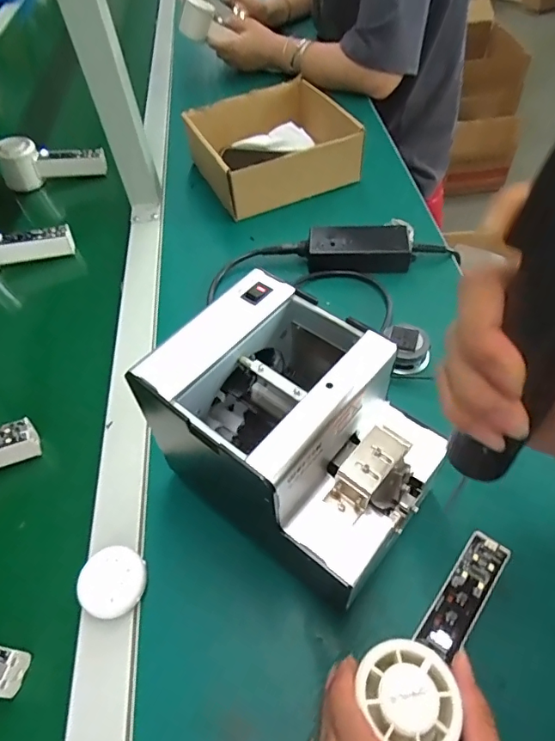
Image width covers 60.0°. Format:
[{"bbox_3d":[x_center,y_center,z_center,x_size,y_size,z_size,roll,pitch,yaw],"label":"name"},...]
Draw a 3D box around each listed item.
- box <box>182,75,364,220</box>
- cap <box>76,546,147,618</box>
[{"bbox_3d":[-0.018,-0.333,0.702,0.197,0.072,0.213,-26,58,-10],"label":"box"},{"bbox_3d":[-0.121,0.157,0.356,0.046,0.023,0.045,-3,57,5],"label":"cap"}]

